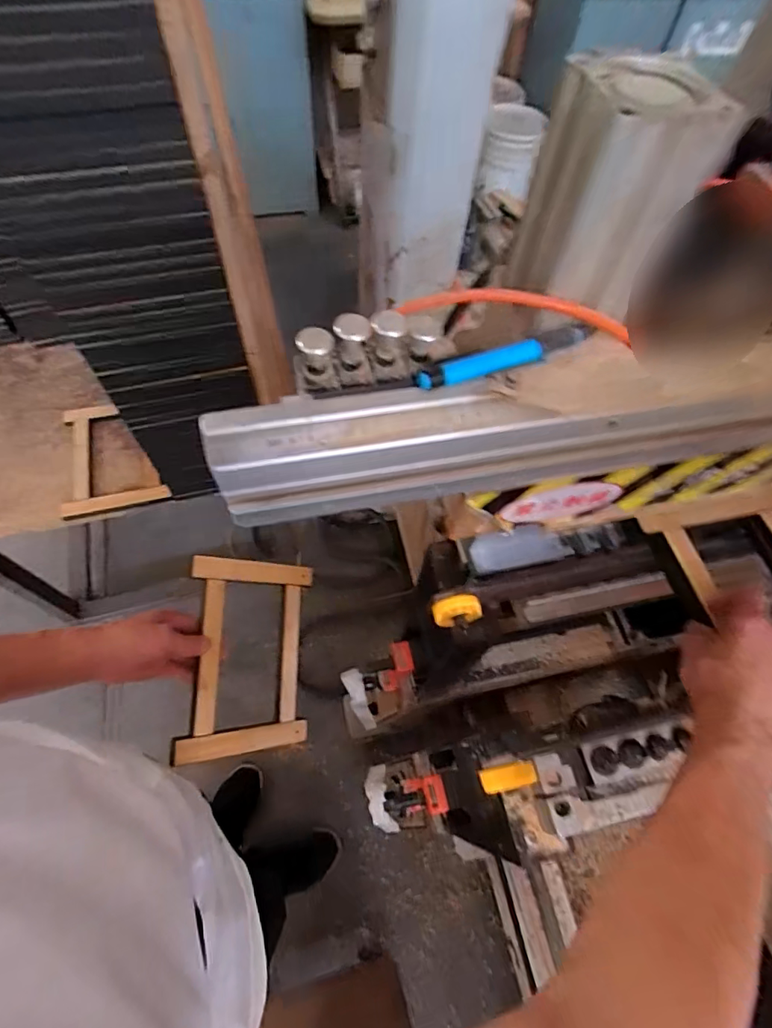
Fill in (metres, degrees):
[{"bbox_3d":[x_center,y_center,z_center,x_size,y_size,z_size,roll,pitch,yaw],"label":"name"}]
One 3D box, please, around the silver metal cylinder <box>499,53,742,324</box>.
[{"bbox_3d":[0.120,-0.175,0.275,0.070,0.115,0.061,-2,61,-4],"label":"silver metal cylinder"}]

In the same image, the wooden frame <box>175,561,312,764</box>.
[{"bbox_3d":[-0.176,0.185,0.646,0.179,0.013,0.239,14,72,-44],"label":"wooden frame"}]

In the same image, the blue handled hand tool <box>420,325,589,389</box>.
[{"bbox_3d":[0.074,-0.097,0.300,0.118,0.010,0.015,-20,64,-13],"label":"blue handled hand tool"}]

